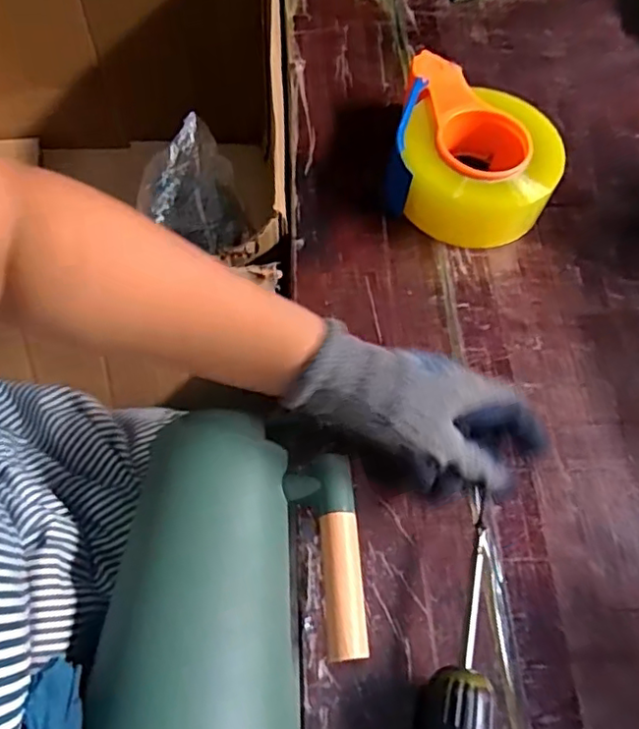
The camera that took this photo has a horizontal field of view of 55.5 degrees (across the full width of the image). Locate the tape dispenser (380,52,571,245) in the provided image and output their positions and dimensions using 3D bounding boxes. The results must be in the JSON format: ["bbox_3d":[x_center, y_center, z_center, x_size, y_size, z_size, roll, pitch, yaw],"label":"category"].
[{"bbox_3d":[0.134,-0.184,0.533,0.139,0.066,0.158,10,63,1],"label":"tape dispenser"}]

